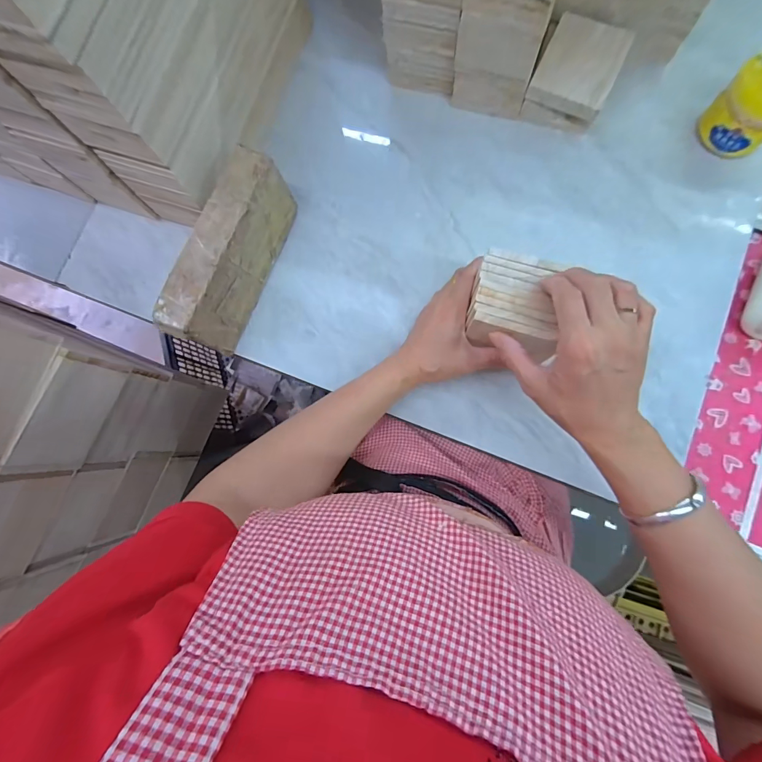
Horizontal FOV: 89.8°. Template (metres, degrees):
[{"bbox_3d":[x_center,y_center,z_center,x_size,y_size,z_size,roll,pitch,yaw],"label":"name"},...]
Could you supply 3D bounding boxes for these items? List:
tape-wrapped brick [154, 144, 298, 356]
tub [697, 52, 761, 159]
[{"bbox_3d":[-0.167,-0.138,0.435,0.045,0.106,0.204,21,83,6],"label":"tape-wrapped brick"},{"bbox_3d":[0.422,-0.310,0.439,0.072,0.078,0.071,0,82,3],"label":"tub"}]

